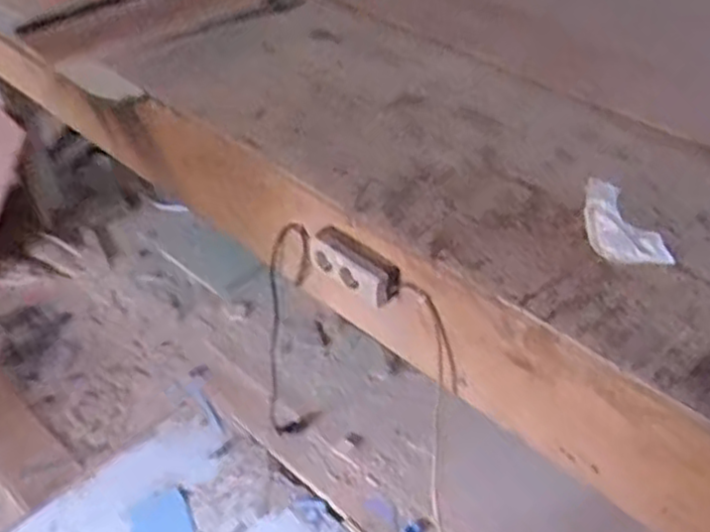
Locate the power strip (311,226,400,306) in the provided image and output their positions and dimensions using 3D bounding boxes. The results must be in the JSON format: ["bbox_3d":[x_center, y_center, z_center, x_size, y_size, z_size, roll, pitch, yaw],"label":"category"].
[{"bbox_3d":[0.001,0.002,1.054,0.146,0.068,0.039,29,51,28],"label":"power strip"}]

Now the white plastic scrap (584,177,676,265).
[{"bbox_3d":[0.350,-0.053,0.972,0.093,0.055,0.155,-20,47,-19],"label":"white plastic scrap"}]

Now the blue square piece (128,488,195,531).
[{"bbox_3d":[-0.416,0.540,1.552,0.127,0.006,0.131,-20,48,-21],"label":"blue square piece"}]

